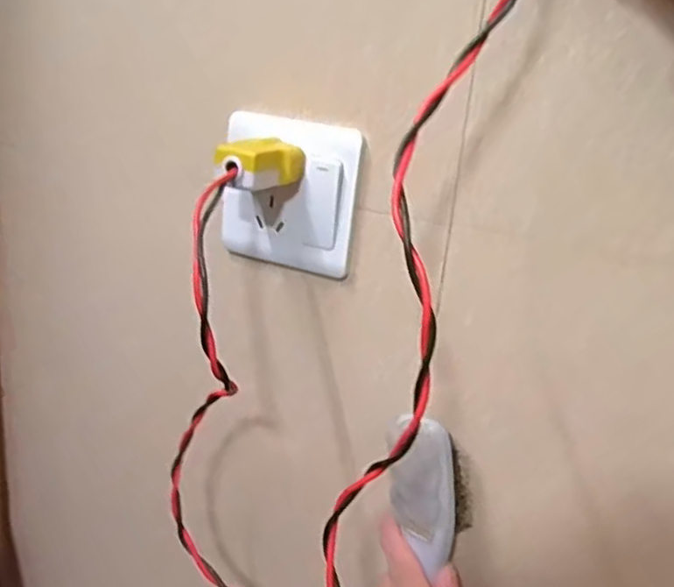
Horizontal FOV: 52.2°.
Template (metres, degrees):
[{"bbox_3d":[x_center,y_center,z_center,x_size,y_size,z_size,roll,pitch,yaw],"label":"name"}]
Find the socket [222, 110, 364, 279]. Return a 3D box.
[{"bbox_3d":[-0.029,-0.057,0.401,0.087,0.086,0.012,12,20,21],"label":"socket"}]

